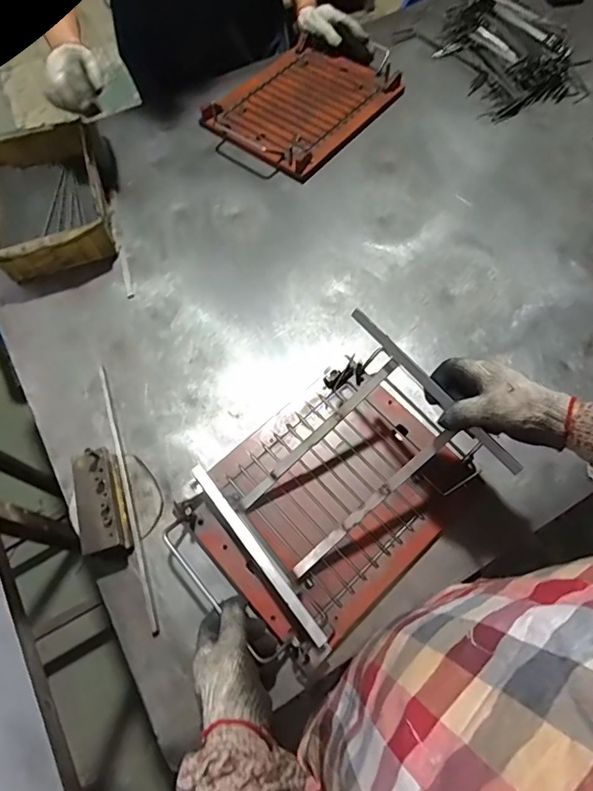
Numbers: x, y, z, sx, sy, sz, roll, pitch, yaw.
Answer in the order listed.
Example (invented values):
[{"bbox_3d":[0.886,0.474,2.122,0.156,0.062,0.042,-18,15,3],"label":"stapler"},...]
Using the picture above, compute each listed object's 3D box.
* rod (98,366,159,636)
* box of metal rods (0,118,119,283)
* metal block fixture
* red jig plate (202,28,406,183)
[{"bbox_3d":[-0.217,0.114,0.610,0.010,0.007,0.351,-17,69,-8],"label":"rod"},{"bbox_3d":[-0.396,-0.311,0.759,0.180,0.062,0.258,-17,69,-7],"label":"box of metal rods"},{"bbox_3d":[-0.236,0.128,0.581,0.051,0.052,0.120,-15,69,-7],"label":"metal block fixture"},{"bbox_3d":[0.012,-0.535,0.885,0.250,0.036,0.320,37,72,13],"label":"red jig plate"}]

